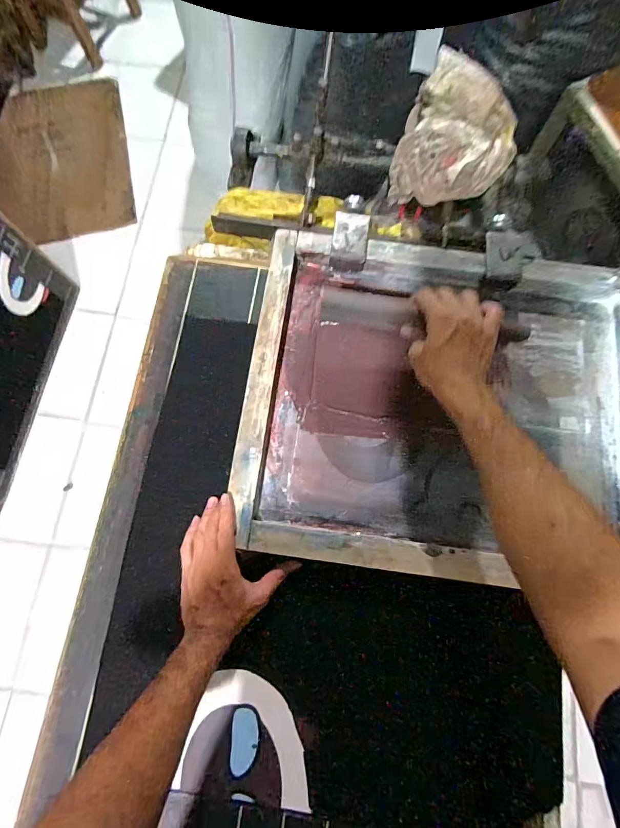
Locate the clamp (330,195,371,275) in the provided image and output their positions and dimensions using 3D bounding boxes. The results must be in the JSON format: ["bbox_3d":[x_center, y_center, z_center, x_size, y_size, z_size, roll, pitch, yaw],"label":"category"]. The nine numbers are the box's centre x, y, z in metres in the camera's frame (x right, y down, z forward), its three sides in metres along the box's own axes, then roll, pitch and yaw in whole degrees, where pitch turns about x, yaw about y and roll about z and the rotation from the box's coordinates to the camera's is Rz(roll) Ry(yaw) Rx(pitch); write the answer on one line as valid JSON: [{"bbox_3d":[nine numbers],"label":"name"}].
[{"bbox_3d":[0.064,-0.279,0.621,0.055,0.044,0.126,8,75,2],"label":"clamp"}]

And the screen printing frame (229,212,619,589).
[{"bbox_3d":[0.195,-0.020,0.567,0.554,0.055,0.468,8,75,2],"label":"screen printing frame"}]

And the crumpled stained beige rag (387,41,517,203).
[{"bbox_3d":[0.237,-0.432,0.633,0.177,0.130,0.213,21,76,6],"label":"crumpled stained beige rag"}]

